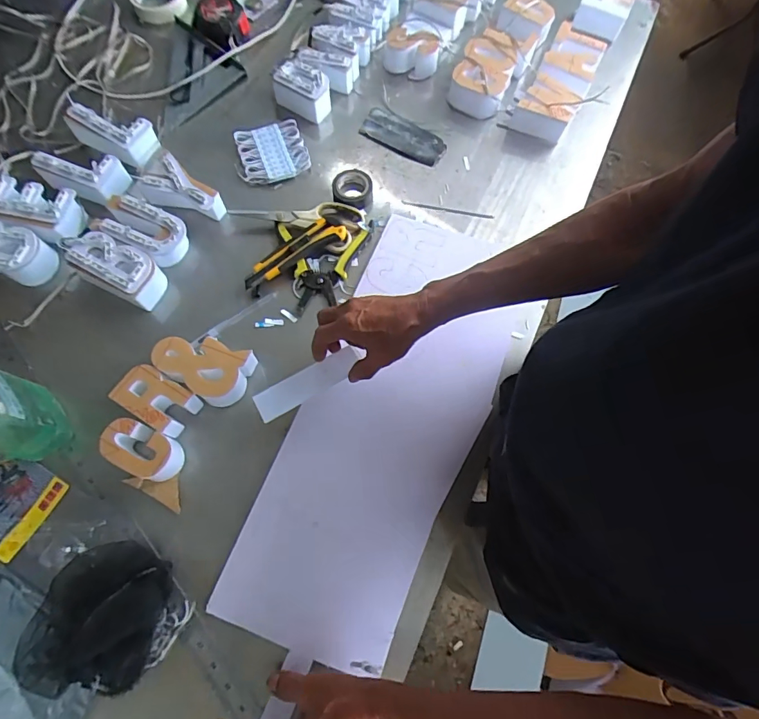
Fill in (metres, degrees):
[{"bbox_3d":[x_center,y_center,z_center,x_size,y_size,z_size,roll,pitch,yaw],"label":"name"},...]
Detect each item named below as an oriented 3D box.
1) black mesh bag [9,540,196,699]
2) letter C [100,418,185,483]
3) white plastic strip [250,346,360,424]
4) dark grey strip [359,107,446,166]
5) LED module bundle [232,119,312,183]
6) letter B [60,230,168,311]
[{"bbox_3d":[-0.278,0.258,0.456,0.136,0.076,0.126,0,71,-1],"label":"black mesh bag"},{"bbox_3d":[-0.277,0.107,0.526,0.081,0.045,0.053,24,72,8],"label":"letter C"},{"bbox_3d":[-0.085,0.028,0.531,0.128,0.006,0.041,-29,59,-10],"label":"white plastic strip"},{"bbox_3d":[0.039,-0.360,0.722,0.139,0.011,0.061,30,73,9],"label":"dark grey strip"},{"bbox_3d":[-0.168,-0.319,0.687,0.106,0.020,0.093,-20,72,-8],"label":"LED module bundle"},{"bbox_3d":[-0.351,-0.123,0.606,0.122,0.061,0.066,27,72,8],"label":"letter B"}]

